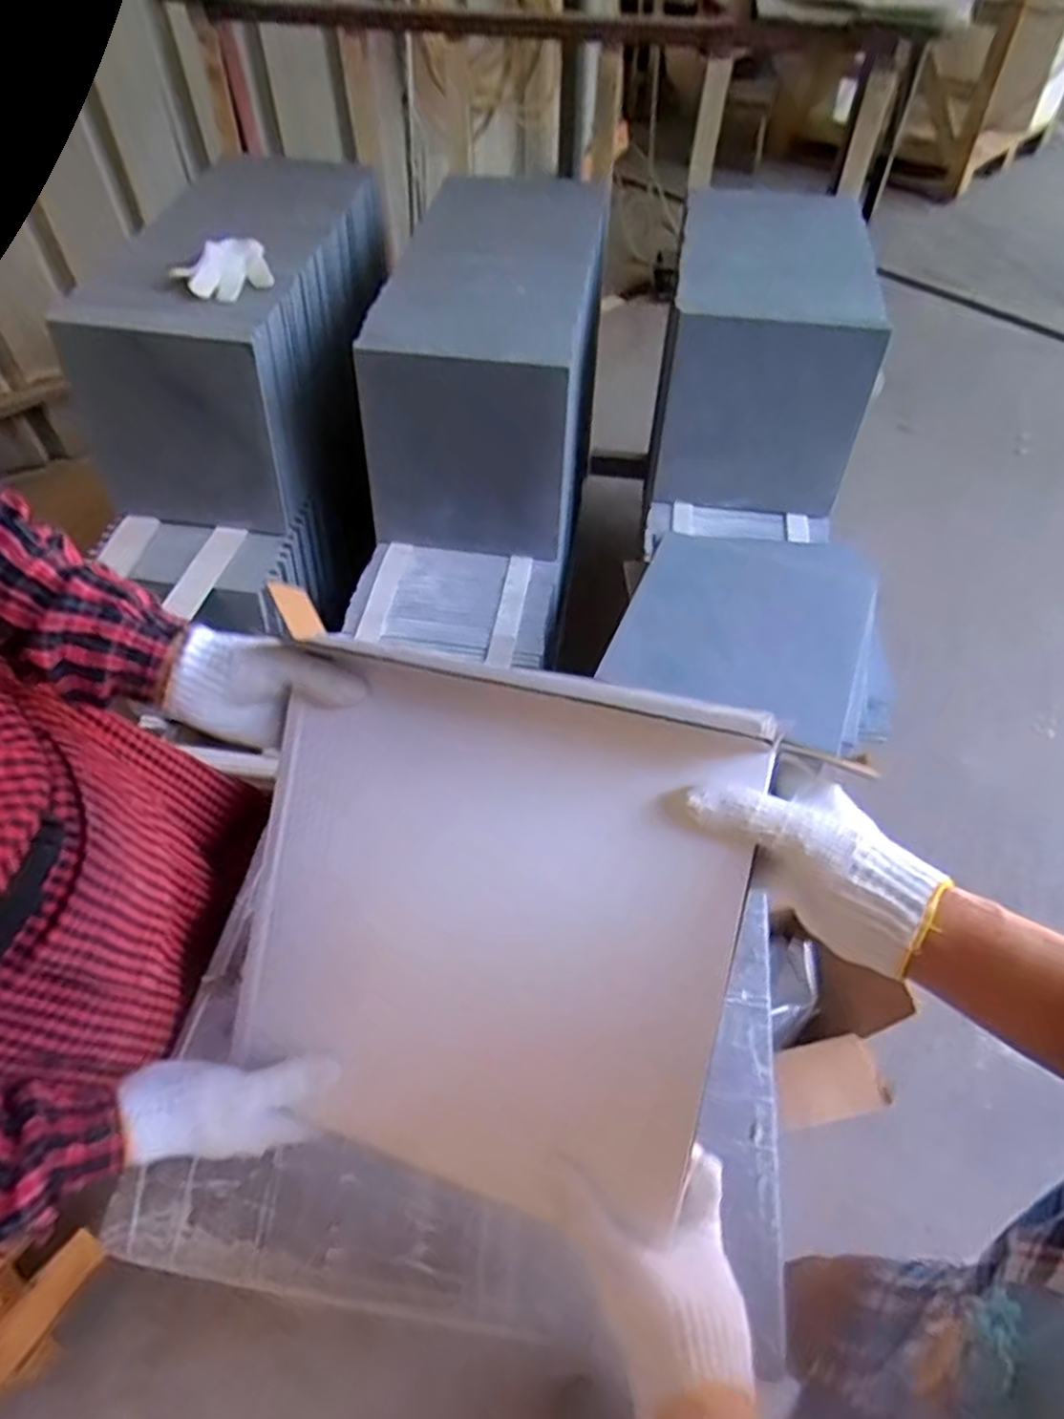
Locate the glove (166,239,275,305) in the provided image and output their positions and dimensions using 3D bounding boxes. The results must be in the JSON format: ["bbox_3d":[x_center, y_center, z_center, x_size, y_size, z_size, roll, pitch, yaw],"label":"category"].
[{"bbox_3d":[-0.464,-0.701,1.183,0.125,0.029,0.168,25,59,16],"label":"glove"}]

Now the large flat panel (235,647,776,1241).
[{"bbox_3d":[-0.030,0.148,0.490,0.299,0.028,0.328,12,99,11],"label":"large flat panel"}]

